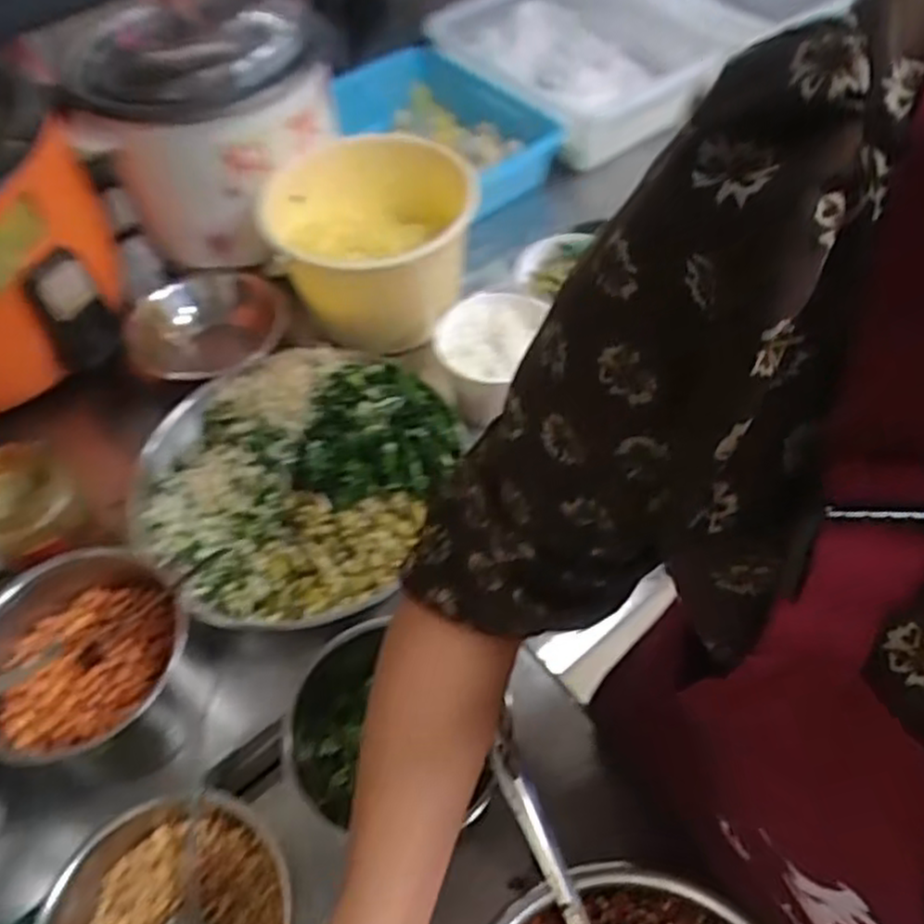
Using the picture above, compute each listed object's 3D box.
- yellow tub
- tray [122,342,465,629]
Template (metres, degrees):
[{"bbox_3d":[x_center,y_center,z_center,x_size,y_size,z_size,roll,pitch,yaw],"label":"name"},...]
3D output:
[{"bbox_3d":[-0.091,-0.229,0.802,0.214,0.150,0.195,-1,54,2],"label":"yellow tub"},{"bbox_3d":[-0.155,0.012,0.672,0.281,0.061,0.281,19,57,16],"label":"tray"}]

